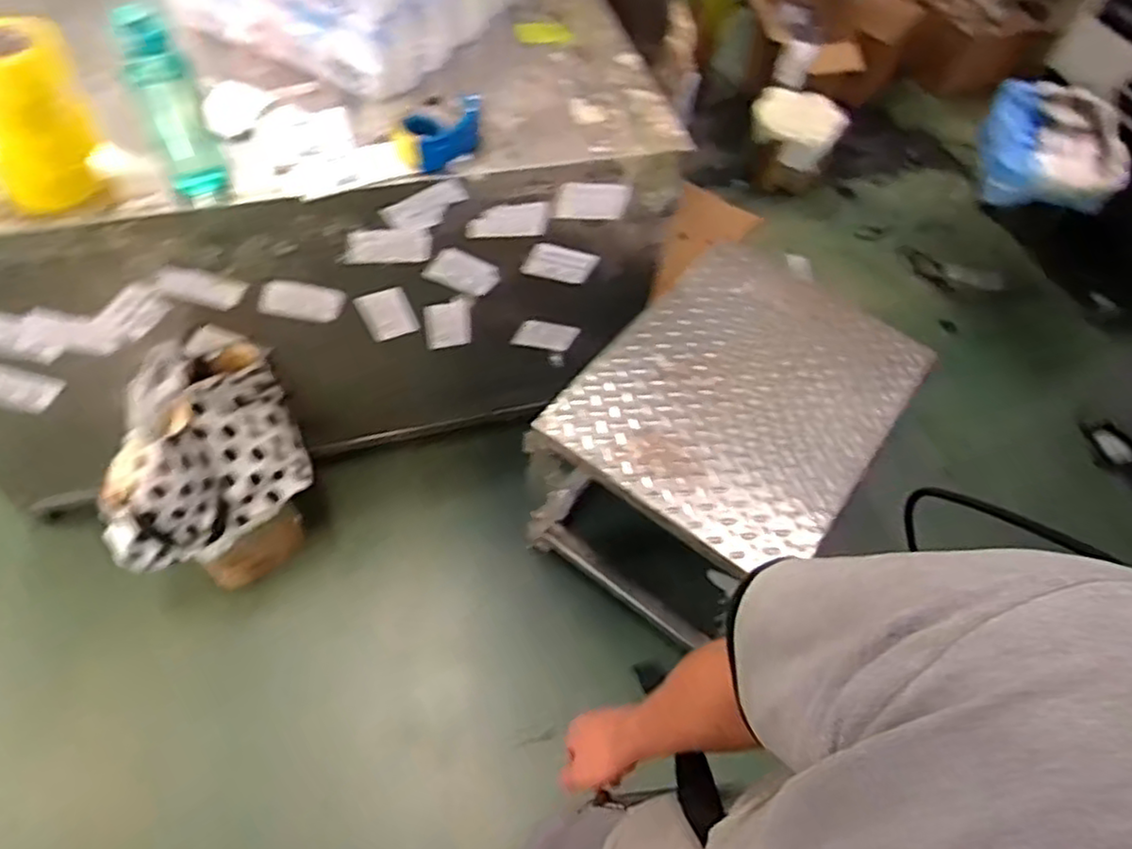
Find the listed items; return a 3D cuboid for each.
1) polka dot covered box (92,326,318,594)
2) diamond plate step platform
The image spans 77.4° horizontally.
[{"bbox_3d":[-0.683,0.109,1.376,0.376,0.490,0.217,-38,67,-25],"label":"polka dot covered box"},{"bbox_3d":[0.330,0.036,1.491,0.505,0.430,0.678,35,61,18],"label":"diamond plate step platform"}]

